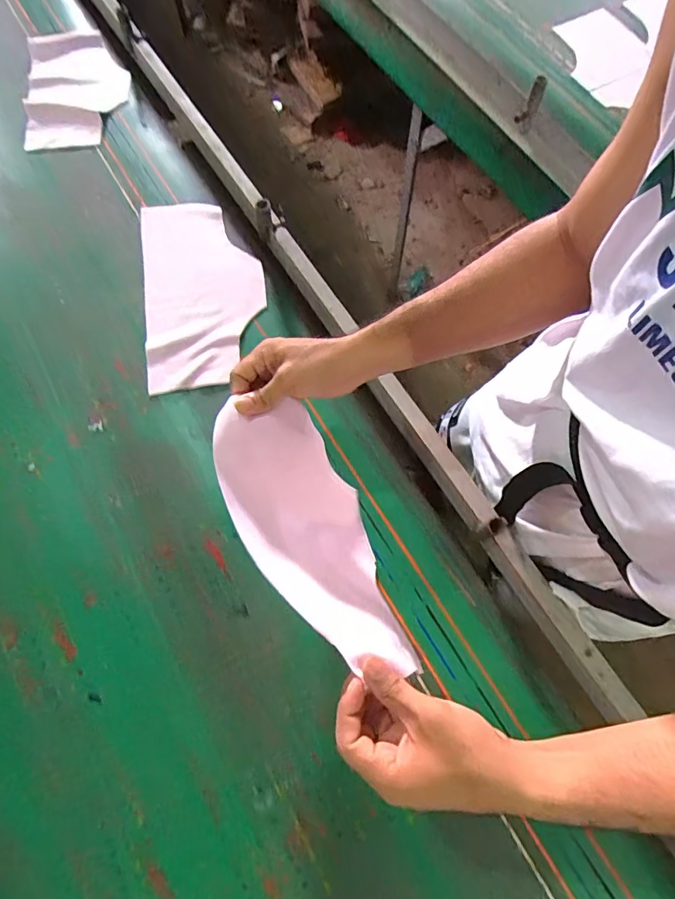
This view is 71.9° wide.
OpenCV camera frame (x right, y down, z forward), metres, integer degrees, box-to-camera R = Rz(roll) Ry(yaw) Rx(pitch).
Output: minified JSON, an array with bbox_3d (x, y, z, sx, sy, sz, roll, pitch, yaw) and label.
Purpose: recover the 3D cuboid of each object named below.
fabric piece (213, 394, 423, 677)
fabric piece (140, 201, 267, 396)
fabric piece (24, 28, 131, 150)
[{"bbox_3d":[-0.022,0.085,0.468,0.117,0.134,0.257,-24,71,-10],"label":"fabric piece"},{"bbox_3d":[-0.191,-0.231,0.663,0.163,0.018,0.313,-8,69,-4],"label":"fabric piece"},{"bbox_3d":[-0.450,-0.632,0.801,0.170,0.049,0.286,-12,70,-6],"label":"fabric piece"}]

